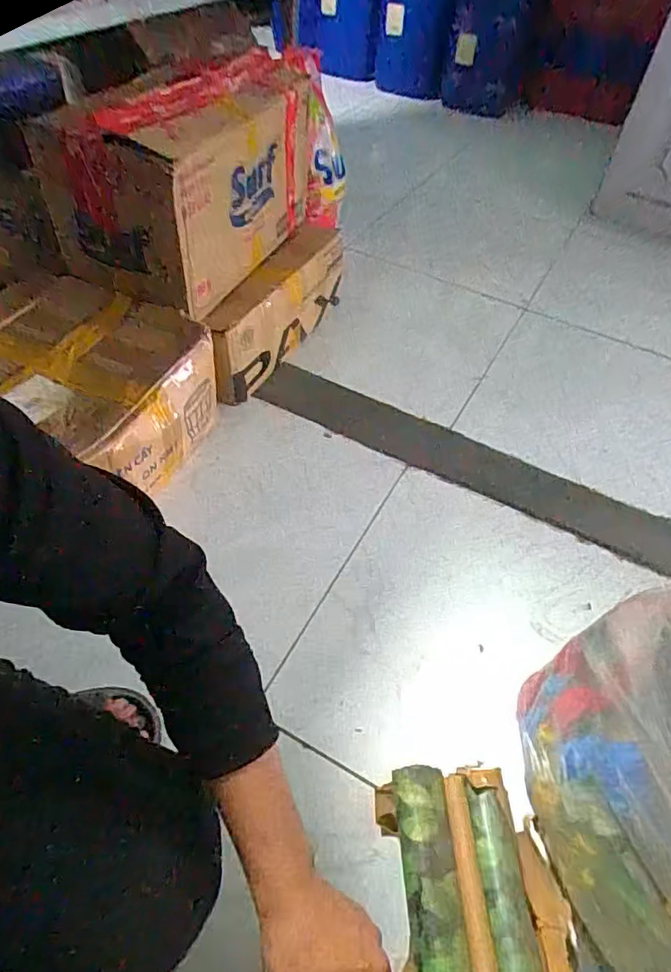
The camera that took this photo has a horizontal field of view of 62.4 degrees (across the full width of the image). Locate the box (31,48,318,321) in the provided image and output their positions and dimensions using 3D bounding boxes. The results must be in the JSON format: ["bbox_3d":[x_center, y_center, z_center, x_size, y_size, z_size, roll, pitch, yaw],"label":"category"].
[{"bbox_3d":[-0.242,-0.542,0.962,0.255,0.266,0.484,20,52,11],"label":"box"}]

